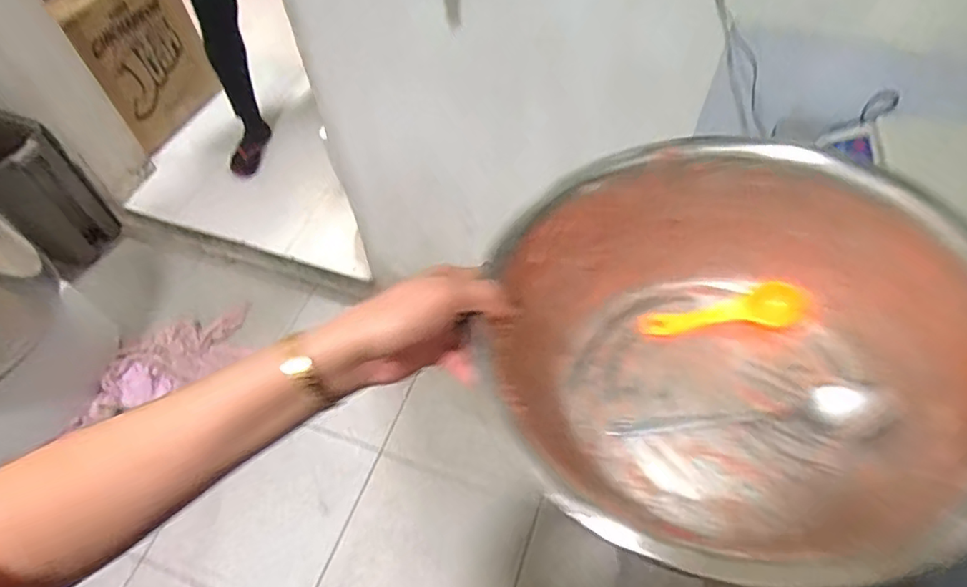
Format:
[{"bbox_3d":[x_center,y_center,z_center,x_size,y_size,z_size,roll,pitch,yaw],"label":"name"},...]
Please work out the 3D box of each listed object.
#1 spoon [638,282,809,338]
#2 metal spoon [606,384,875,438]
[{"bbox_3d":[0.186,0.017,0.442,0.121,0.015,0.029,-11,54,13],"label":"spoon"},{"bbox_3d":[0.174,0.085,0.389,0.166,0.038,0.028,-4,55,0],"label":"metal spoon"}]

